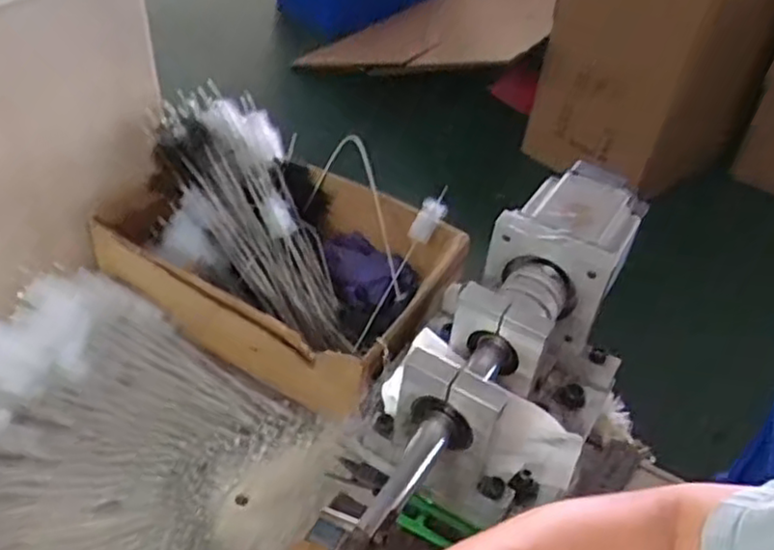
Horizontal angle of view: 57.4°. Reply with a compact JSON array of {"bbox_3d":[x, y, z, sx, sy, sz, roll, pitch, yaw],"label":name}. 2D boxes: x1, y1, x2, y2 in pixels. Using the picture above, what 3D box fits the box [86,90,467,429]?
[{"bbox_3d":[-0.086,-0.028,0.618,0.287,0.134,0.200,25,45,20],"label":"box"}]

